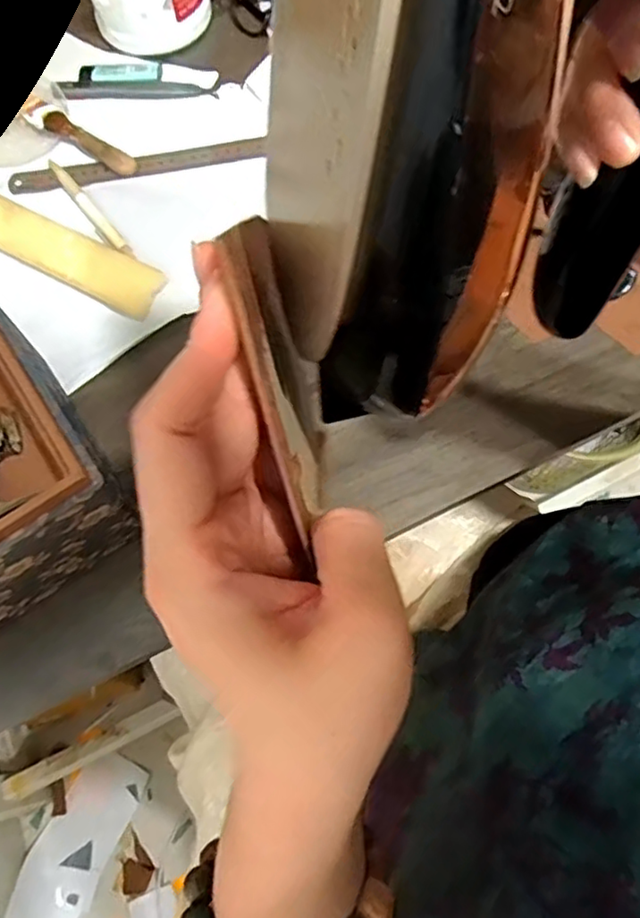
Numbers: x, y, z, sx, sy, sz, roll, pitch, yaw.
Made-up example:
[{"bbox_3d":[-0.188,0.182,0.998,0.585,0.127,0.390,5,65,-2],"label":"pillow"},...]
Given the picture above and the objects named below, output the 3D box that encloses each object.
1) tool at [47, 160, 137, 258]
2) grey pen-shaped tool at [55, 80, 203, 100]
[{"bbox_3d":[-0.198,-0.216,0.527,0.012,0.010,0.128,-37,70,-12],"label":"tool"},{"bbox_3d":[-0.183,-0.353,0.589,0.135,0.013,0.016,-3,67,2],"label":"grey pen-shaped tool"}]

